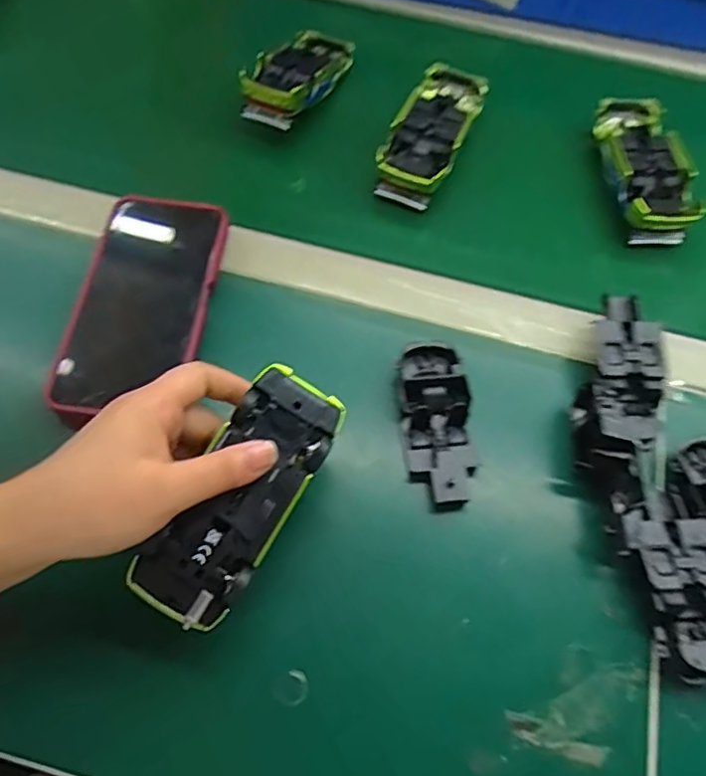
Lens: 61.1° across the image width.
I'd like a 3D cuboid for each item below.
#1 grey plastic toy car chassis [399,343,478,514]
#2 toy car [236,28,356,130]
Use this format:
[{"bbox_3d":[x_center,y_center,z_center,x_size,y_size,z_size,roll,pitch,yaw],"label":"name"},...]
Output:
[{"bbox_3d":[0.052,0.022,0.363,0.040,0.017,0.100,-2,63,-5],"label":"grey plastic toy car chassis"},{"bbox_3d":[-0.045,-0.259,0.489,0.054,0.036,0.136,22,54,9],"label":"toy car"}]

